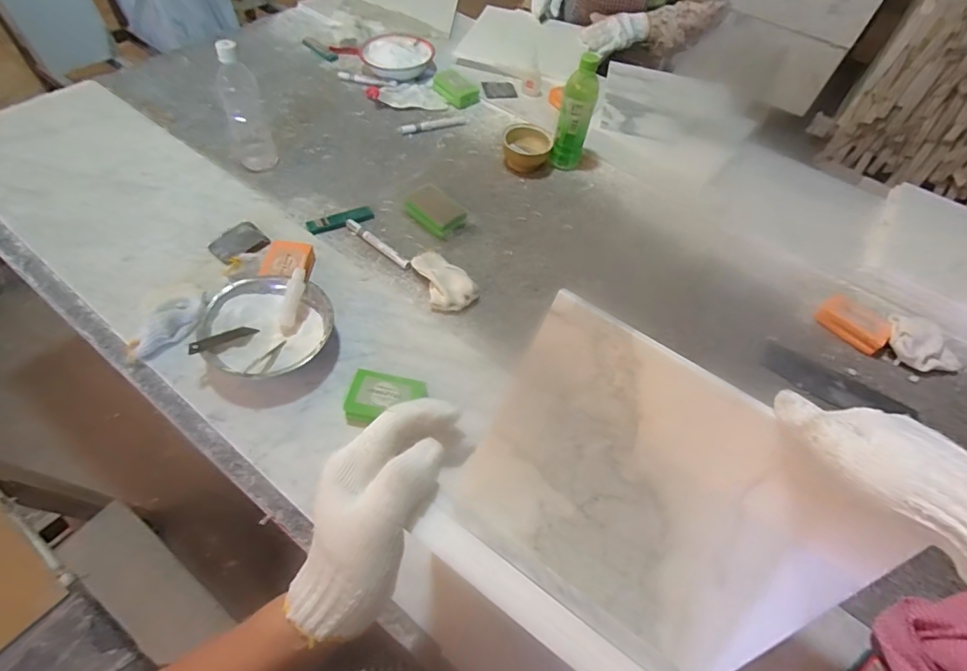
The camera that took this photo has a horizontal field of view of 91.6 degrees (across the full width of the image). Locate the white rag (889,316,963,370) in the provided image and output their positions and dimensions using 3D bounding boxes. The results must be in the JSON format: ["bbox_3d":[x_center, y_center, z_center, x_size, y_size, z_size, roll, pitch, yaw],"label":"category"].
[{"bbox_3d":[0.685,0.018,0.724,0.123,0.040,0.068,33,59,17],"label":"white rag"}]

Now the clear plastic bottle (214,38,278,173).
[{"bbox_3d":[-0.406,-0.375,0.794,0.070,0.202,0.064,-22,60,-19],"label":"clear plastic bottle"}]

